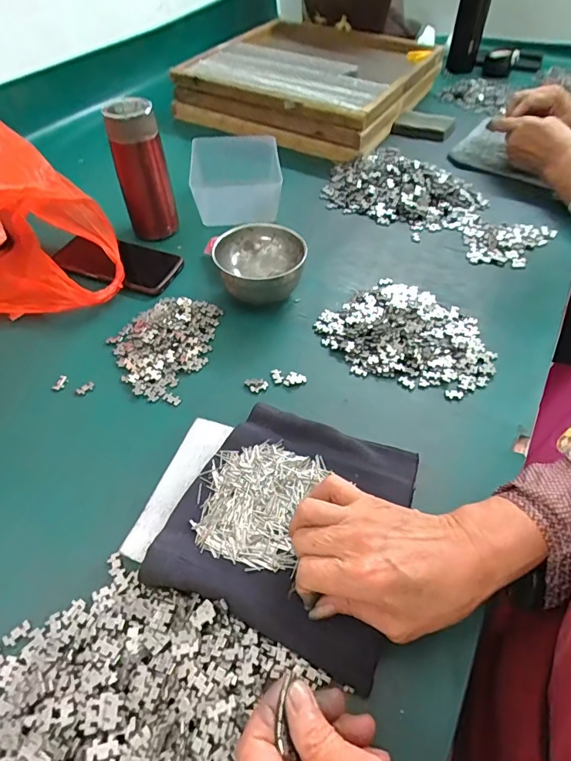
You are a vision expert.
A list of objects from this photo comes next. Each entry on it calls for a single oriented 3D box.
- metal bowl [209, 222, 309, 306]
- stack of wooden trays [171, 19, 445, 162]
[{"bbox_3d":[-0.032,-0.132,0.544,0.103,0.064,0.102,0,51,0],"label":"metal bowl"},{"bbox_3d":[0.069,-0.596,0.891,0.407,0.101,0.429,28,56,20],"label":"stack of wooden trays"}]

